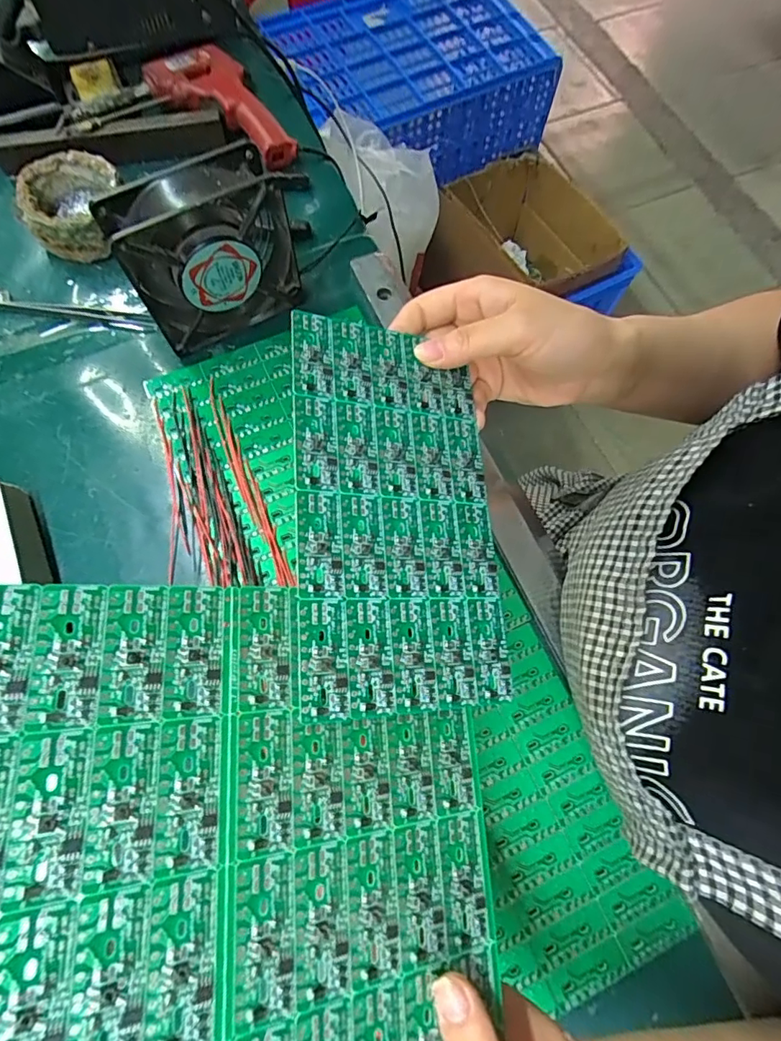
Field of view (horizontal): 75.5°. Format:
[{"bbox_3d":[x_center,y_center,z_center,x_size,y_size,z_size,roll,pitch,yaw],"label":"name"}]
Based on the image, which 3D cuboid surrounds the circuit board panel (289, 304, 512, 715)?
[{"bbox_3d":[0.004,-0.010,0.240,0.097,0.004,0.185,4,71,-23],"label":"circuit board panel"}]

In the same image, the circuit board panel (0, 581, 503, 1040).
[{"bbox_3d":[-0.054,0.117,0.174,0.209,0.004,0.185,5,69,-26],"label":"circuit board panel"}]

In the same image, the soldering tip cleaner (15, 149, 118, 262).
[{"bbox_3d":[-0.282,-0.277,0.448,0.079,0.041,0.088,12,71,2],"label":"soldering tip cleaner"}]

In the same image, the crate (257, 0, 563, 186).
[{"bbox_3d":[0.044,-0.948,1.094,0.534,0.193,0.384,-25,74,-10],"label":"crate"}]

